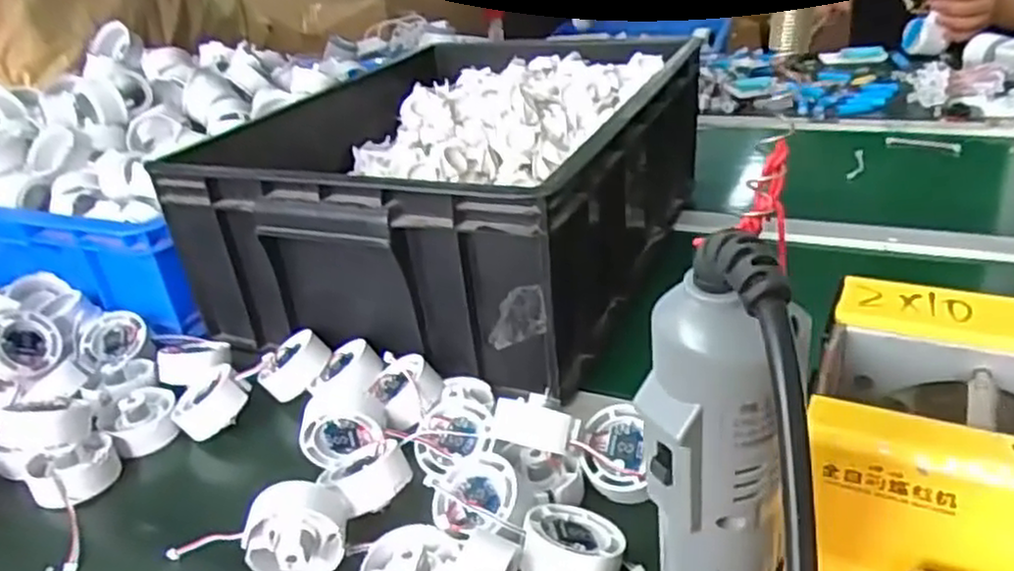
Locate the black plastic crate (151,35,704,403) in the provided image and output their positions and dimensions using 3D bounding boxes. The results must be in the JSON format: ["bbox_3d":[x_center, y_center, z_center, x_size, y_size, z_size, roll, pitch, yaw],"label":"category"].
[{"bbox_3d":[-0.053,-0.113,0.726,0.385,0.162,0.447,9,32,25],"label":"black plastic crate"}]

